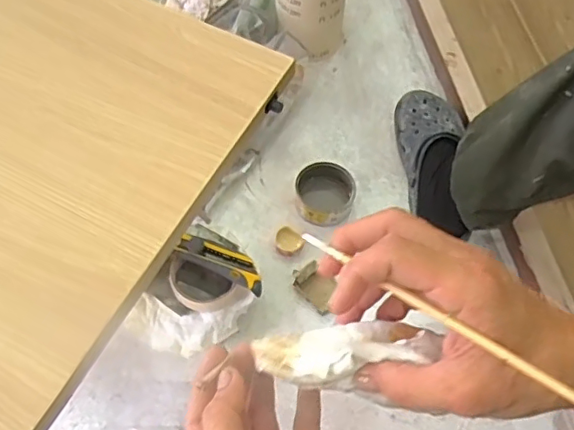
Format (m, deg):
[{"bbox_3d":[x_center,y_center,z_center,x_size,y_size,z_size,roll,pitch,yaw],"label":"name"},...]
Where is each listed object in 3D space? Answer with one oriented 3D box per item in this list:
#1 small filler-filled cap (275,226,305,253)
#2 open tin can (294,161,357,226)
[{"bbox_3d":[0.002,0.034,0.794,0.036,0.017,0.045,-19,63,-11],"label":"small filler-filled cap"},{"bbox_3d":[0.055,-0.030,0.811,0.084,0.049,0.083,0,61,-1],"label":"open tin can"}]

